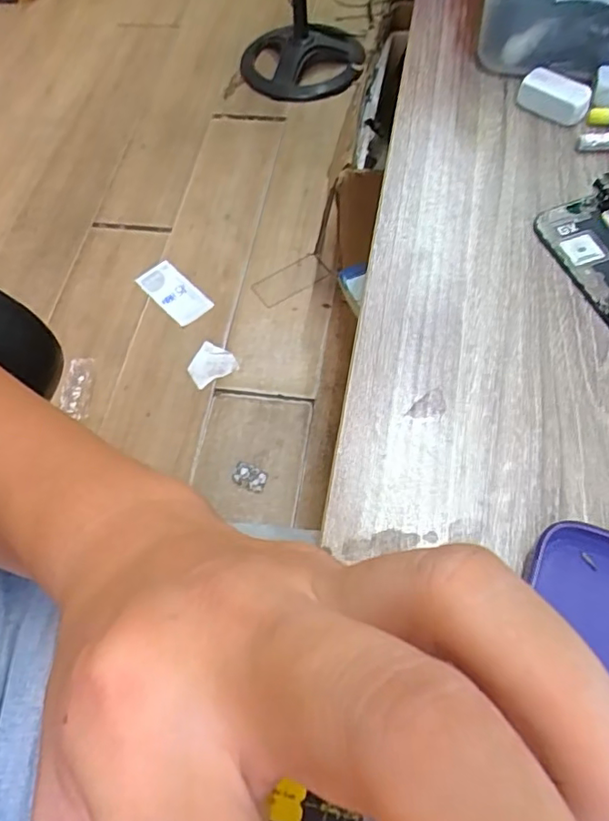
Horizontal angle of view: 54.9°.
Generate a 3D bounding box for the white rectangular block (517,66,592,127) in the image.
[{"bbox_3d":[0.117,-0.147,0.273,0.031,0.013,0.021,37,69,21],"label":"white rectangular block"}]

